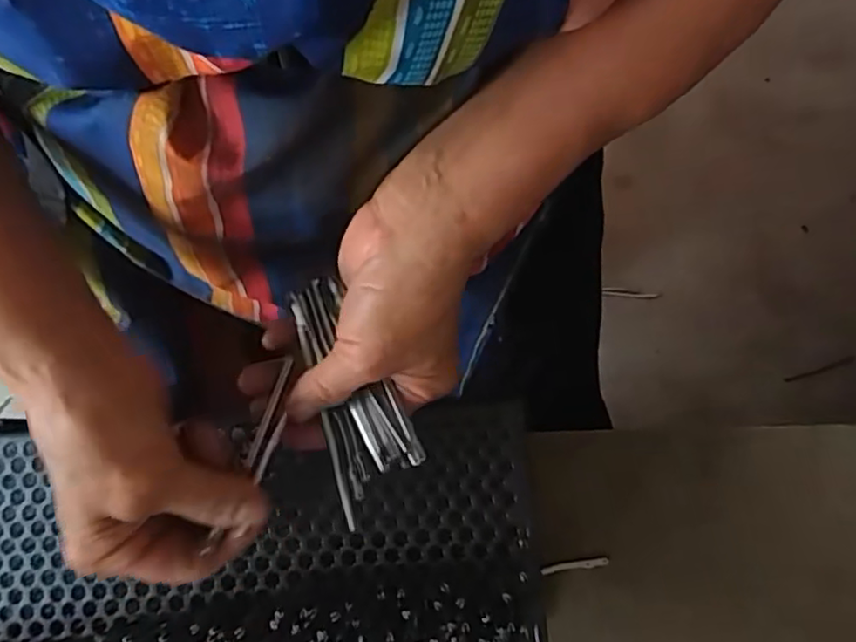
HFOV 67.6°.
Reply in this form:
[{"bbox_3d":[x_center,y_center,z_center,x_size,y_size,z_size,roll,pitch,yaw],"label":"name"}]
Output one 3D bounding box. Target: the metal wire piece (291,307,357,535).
[{"bbox_3d":[-0.053,0.048,0.324,0.006,0.006,0.116,-16,82,-1],"label":"metal wire piece"}]

